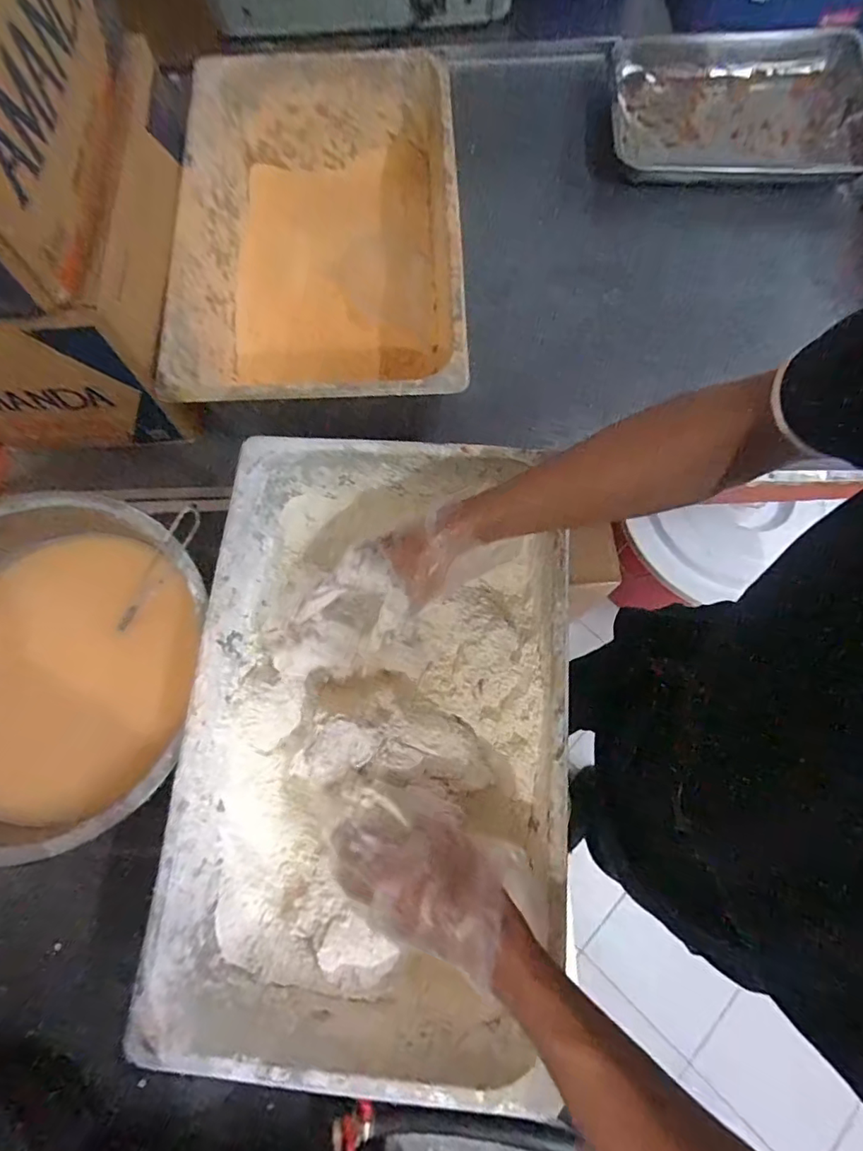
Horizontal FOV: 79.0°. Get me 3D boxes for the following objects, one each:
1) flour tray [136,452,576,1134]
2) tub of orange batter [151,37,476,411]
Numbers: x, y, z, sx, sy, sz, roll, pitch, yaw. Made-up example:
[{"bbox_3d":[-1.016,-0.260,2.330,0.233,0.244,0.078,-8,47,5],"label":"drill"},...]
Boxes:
[{"bbox_3d":[-0.048,0.134,0.502,0.318,0.120,0.516,4,74,2],"label":"flour tray"},{"bbox_3d":[-0.133,-0.422,0.708,0.324,0.189,0.537,-3,74,0],"label":"tub of orange batter"}]

